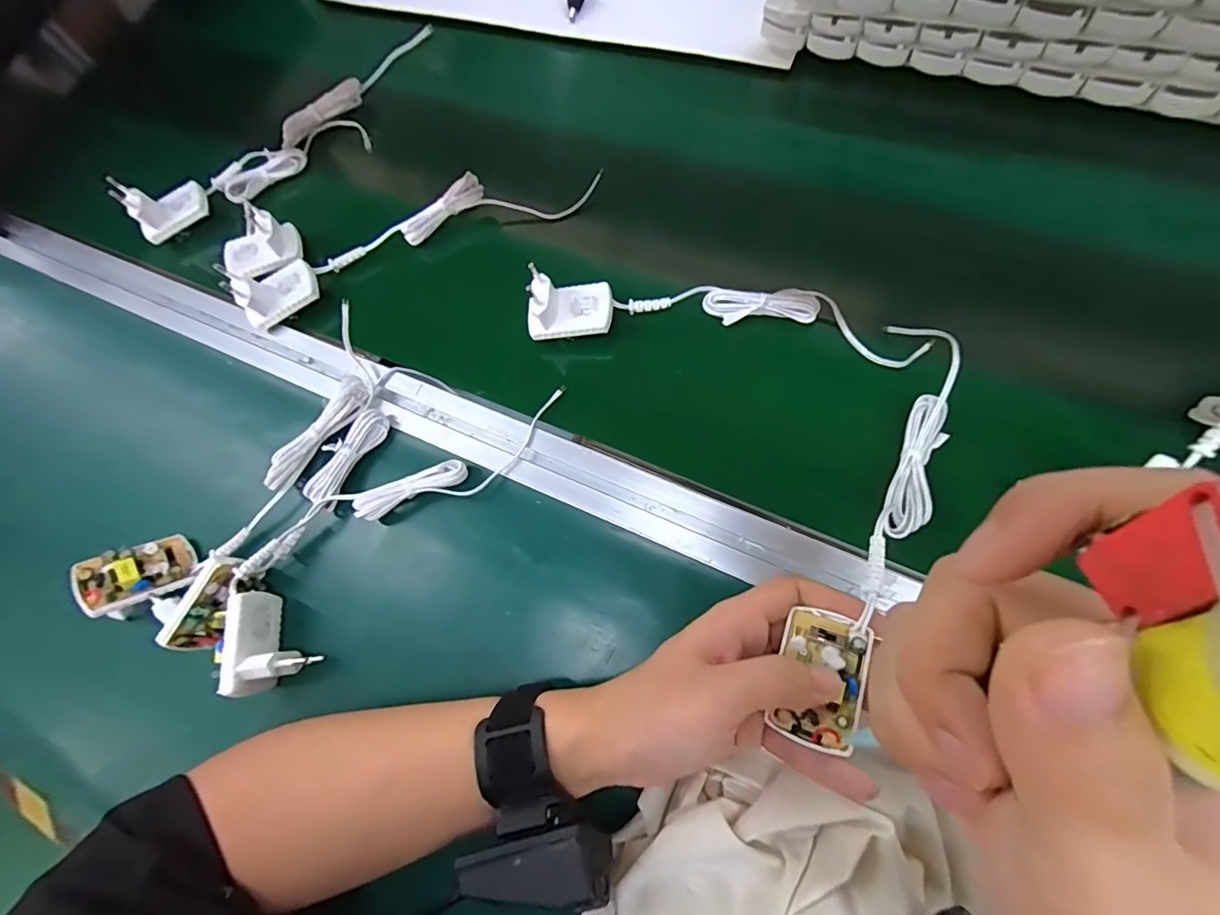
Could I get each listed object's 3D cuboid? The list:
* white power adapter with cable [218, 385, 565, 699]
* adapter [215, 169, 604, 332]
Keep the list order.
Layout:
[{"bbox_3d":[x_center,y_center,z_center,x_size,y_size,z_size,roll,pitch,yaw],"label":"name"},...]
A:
[{"bbox_3d":[-0.149,0.033,0.355,0.080,0.028,0.262,41,76,15],"label":"white power adapter with cable"},{"bbox_3d":[-0.153,-0.176,0.431,0.311,0.057,0.049,-20,71,-6],"label":"adapter"}]

